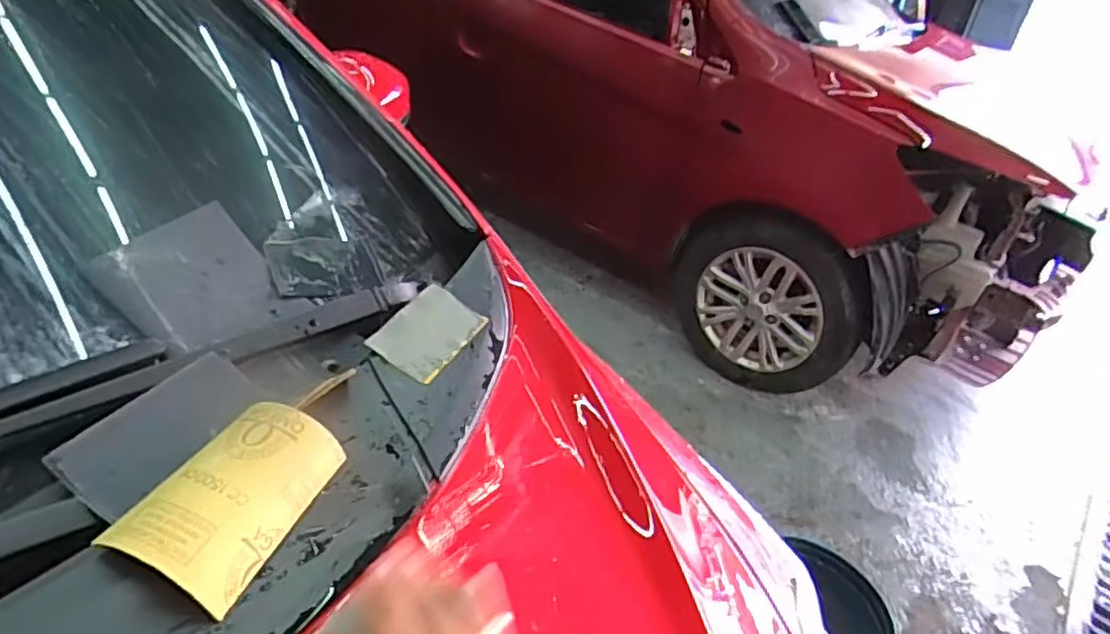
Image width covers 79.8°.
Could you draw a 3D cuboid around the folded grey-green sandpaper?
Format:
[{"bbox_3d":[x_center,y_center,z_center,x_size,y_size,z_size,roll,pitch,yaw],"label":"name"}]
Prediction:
[{"bbox_3d":[-0.125,0.014,0.659,0.072,0.009,0.114,36,45,3],"label":"folded grey-green sandpaper"}]

